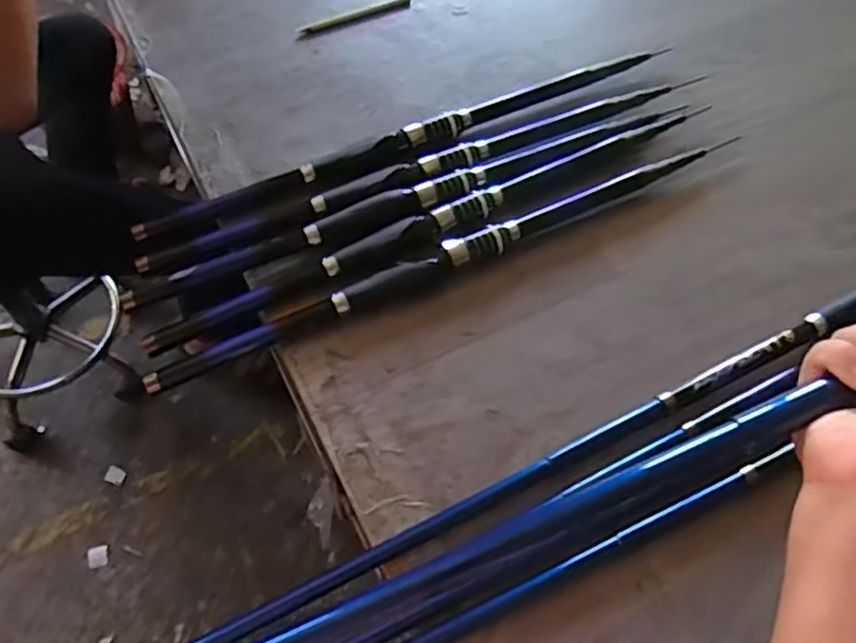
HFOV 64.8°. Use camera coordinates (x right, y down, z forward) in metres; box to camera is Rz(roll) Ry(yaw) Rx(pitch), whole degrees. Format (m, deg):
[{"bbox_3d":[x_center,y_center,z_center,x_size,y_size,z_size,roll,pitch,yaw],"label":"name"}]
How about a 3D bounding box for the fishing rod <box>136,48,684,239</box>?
[{"bbox_3d":[-0.002,-0.192,0.707,0.596,0.026,0.039,-22,65,-15],"label":"fishing rod"}]

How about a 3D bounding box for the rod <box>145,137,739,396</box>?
[{"bbox_3d":[0.034,-0.066,0.629,0.587,0.023,0.029,-23,65,-16],"label":"rod"}]

